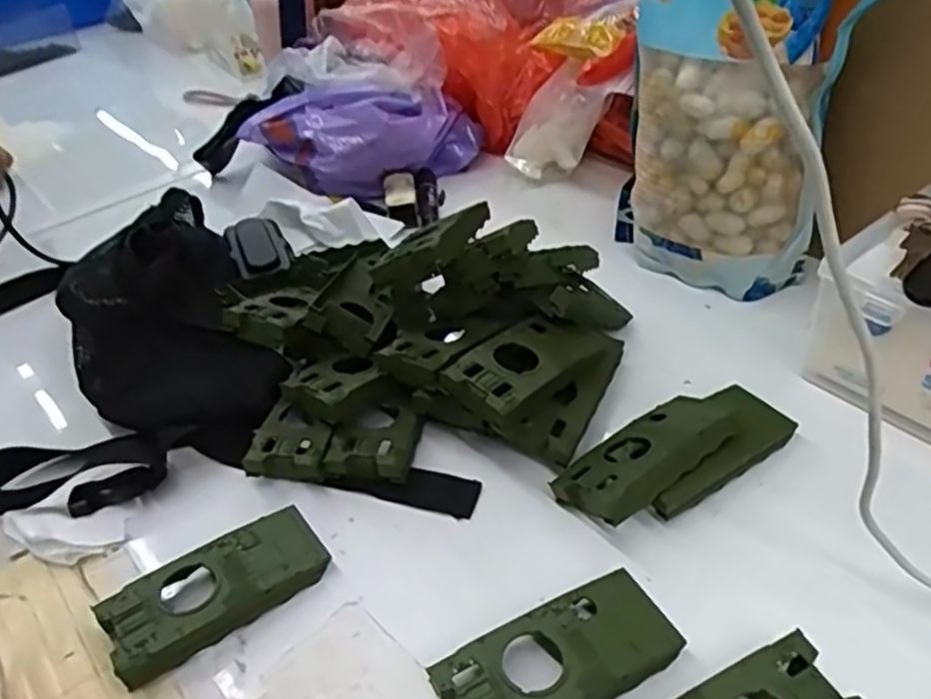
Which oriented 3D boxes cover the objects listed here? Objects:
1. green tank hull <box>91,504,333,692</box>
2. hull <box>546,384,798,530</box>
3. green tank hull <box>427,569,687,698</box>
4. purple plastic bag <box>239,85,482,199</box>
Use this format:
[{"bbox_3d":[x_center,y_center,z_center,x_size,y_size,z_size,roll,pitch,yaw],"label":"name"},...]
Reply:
[{"bbox_3d":[-0.123,0.118,0.359,0.104,0.020,0.046,-28,44,-26],"label":"green tank hull"},{"bbox_3d":[0.115,0.052,0.395,0.134,0.033,0.055,-25,42,-22],"label":"hull"},{"bbox_3d":[0.041,0.138,0.316,0.104,0.020,0.046,-21,41,-19],"label":"green tank hull"},{"bbox_3d":[-0.094,-0.206,0.674,0.214,0.078,0.105,-11,39,-7],"label":"purple plastic bag"}]

